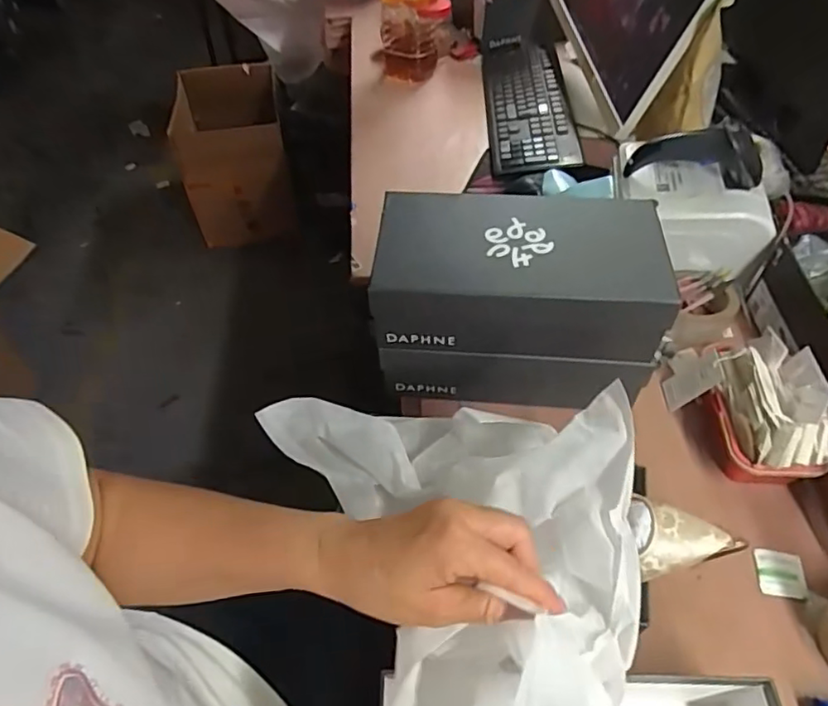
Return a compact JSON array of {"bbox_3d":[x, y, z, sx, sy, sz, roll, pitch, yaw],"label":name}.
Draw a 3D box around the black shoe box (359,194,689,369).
[{"bbox_3d":[0.110,-0.086,0.646,0.291,0.097,0.156,3,51,4],"label":"black shoe box"}]

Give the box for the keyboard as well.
[{"bbox_3d":[0.215,-0.472,1.105,0.150,0.031,0.438,1,51,3],"label":"keyboard"}]

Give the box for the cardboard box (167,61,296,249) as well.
[{"bbox_3d":[-0.547,-0.582,1.813,0.320,0.408,0.380,-11,51,-7],"label":"cardboard box"}]

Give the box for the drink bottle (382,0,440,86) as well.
[{"bbox_3d":[-0.010,-0.679,1.135,0.116,0.305,0.124,0,51,2],"label":"drink bottle"}]

